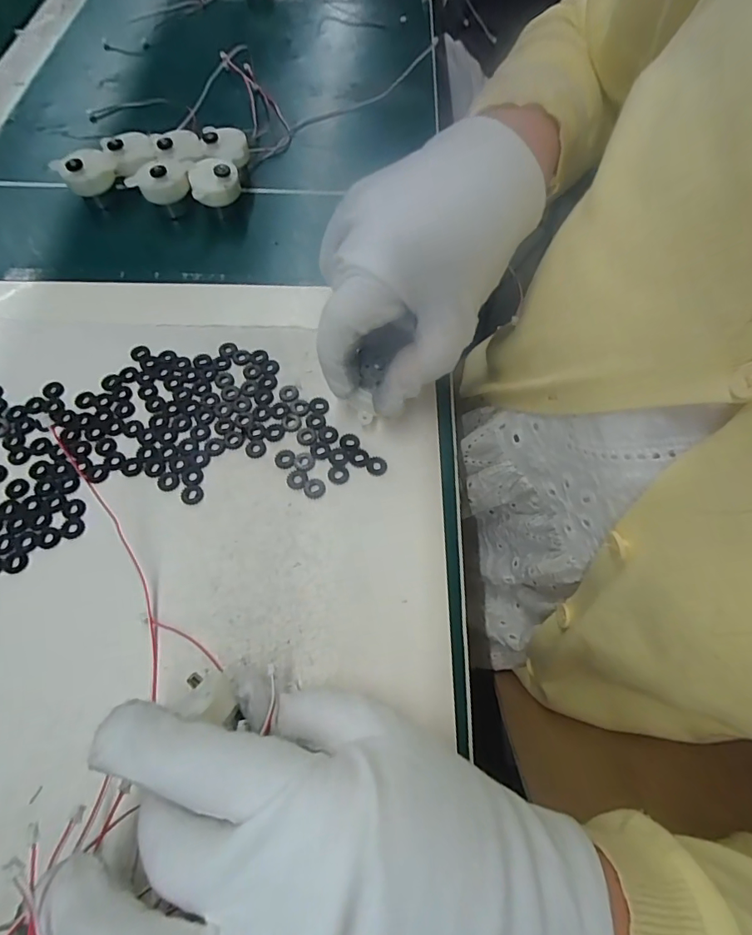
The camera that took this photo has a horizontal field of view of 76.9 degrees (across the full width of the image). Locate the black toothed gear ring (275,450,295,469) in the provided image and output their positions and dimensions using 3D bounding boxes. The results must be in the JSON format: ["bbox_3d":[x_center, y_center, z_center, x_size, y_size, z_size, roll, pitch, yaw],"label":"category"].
[{"bbox_3d":[-0.048,-0.005,0.246,0.010,0.004,0.010,0,64,-1],"label":"black toothed gear ring"}]

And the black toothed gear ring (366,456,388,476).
[{"bbox_3d":[0.000,-0.001,0.246,0.010,0.004,0.011,0,64,-1],"label":"black toothed gear ring"}]

